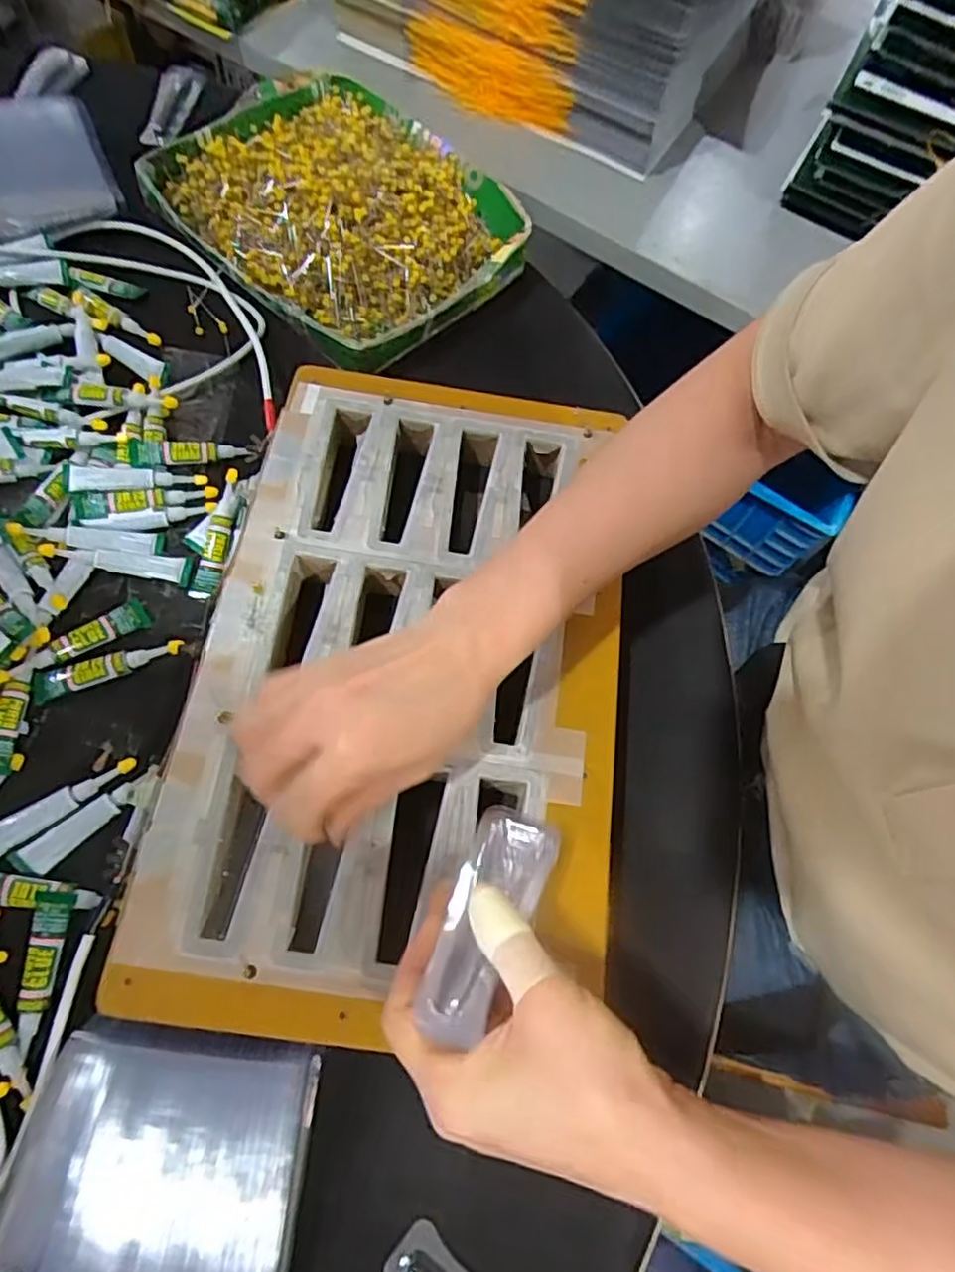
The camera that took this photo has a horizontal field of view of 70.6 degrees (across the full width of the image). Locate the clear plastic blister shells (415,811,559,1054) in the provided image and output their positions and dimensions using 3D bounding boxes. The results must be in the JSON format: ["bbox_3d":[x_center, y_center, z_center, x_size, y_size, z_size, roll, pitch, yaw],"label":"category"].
[{"bbox_3d":[0.004,0.123,0.295,0.038,0.029,0.105,23,34,9],"label":"clear plastic blister shells"}]

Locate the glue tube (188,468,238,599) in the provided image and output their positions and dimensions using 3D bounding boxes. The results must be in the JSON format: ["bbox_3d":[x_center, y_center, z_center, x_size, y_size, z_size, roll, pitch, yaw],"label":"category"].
[{"bbox_3d":[-0.163,-0.064,0.423,0.018,0.006,0.082,10,81,3],"label":"glue tube"}]

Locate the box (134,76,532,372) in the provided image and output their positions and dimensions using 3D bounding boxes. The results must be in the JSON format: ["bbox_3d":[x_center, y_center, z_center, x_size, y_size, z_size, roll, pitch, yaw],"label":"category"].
[{"bbox_3d":[-0.107,-0.340,0.535,0.283,0.050,0.214,39,68,10],"label":"box"}]

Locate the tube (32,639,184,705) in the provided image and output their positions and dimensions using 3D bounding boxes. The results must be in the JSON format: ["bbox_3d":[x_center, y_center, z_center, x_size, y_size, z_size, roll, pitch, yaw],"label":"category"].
[{"bbox_3d":[-0.213,0.016,0.389,0.082,0.008,0.018,-18,70,-14],"label":"tube"}]

